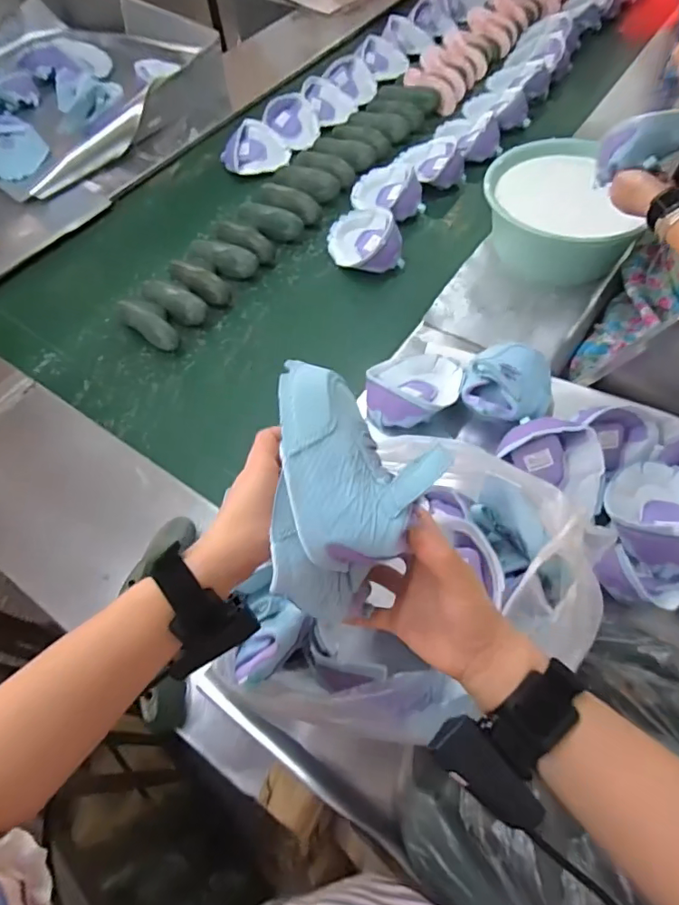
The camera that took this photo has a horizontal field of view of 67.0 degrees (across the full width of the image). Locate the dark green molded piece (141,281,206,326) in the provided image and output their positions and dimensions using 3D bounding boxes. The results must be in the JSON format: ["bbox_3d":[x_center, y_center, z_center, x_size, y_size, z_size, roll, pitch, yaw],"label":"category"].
[{"bbox_3d":[-0.310,-0.286,0.970,0.139,0.055,0.058,31,67,20],"label":"dark green molded piece"}]

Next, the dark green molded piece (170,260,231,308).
[{"bbox_3d":[-0.279,-0.336,1.000,0.154,0.047,0.059,32,67,7],"label":"dark green molded piece"}]

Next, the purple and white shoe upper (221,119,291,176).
[{"bbox_3d":[-0.204,-0.725,1.221,0.157,0.050,0.146,-13,60,-4],"label":"purple and white shoe upper"}]

